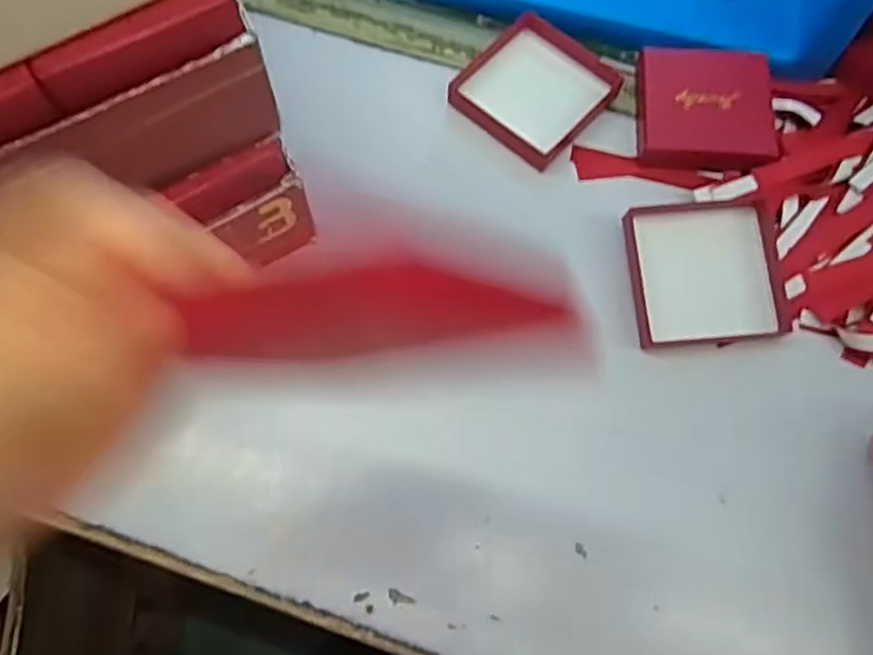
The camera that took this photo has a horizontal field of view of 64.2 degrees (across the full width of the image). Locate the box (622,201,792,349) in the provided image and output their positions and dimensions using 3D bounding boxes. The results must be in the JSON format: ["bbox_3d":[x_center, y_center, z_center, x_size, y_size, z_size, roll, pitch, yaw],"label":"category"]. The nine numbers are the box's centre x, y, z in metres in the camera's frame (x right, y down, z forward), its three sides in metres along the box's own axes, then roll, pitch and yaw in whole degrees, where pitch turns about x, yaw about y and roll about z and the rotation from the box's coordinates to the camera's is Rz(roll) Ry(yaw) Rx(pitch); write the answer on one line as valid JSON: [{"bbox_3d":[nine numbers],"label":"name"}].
[{"bbox_3d":[0.173,-0.037,0.452,0.099,0.029,0.093,-6,71,-2],"label":"box"}]

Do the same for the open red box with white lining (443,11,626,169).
[{"bbox_3d":[0.072,-0.173,0.504,0.092,0.022,0.093,40,75,13],"label":"open red box with white lining"}]

